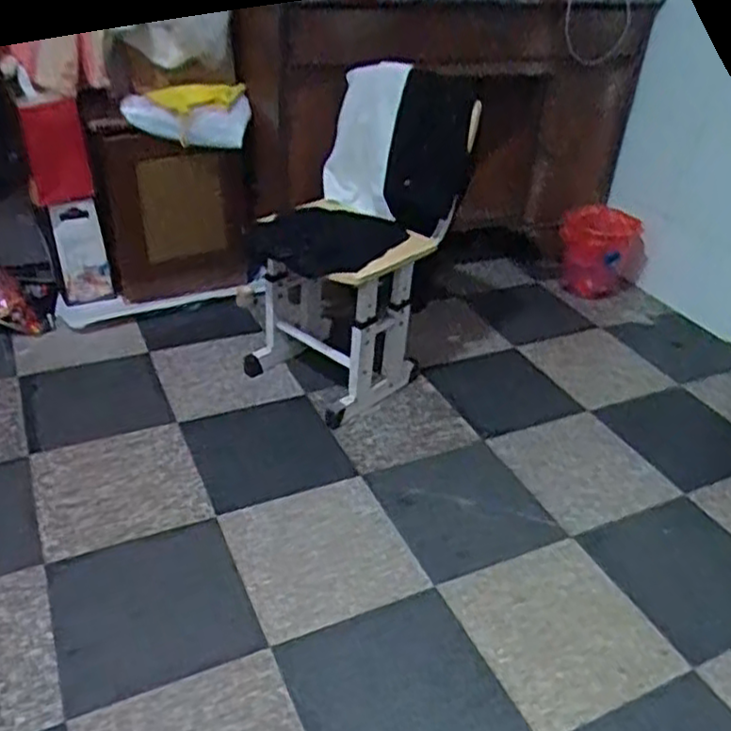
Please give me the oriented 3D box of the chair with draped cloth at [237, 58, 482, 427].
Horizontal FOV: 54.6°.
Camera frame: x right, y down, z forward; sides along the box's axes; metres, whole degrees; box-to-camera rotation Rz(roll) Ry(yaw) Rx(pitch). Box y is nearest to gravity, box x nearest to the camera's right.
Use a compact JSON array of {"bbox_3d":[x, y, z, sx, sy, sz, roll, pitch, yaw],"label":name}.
[{"bbox_3d":[-0.034,-0.302,1.660,0.482,0.658,0.584,2,33,-5],"label":"chair with draped cloth"}]

